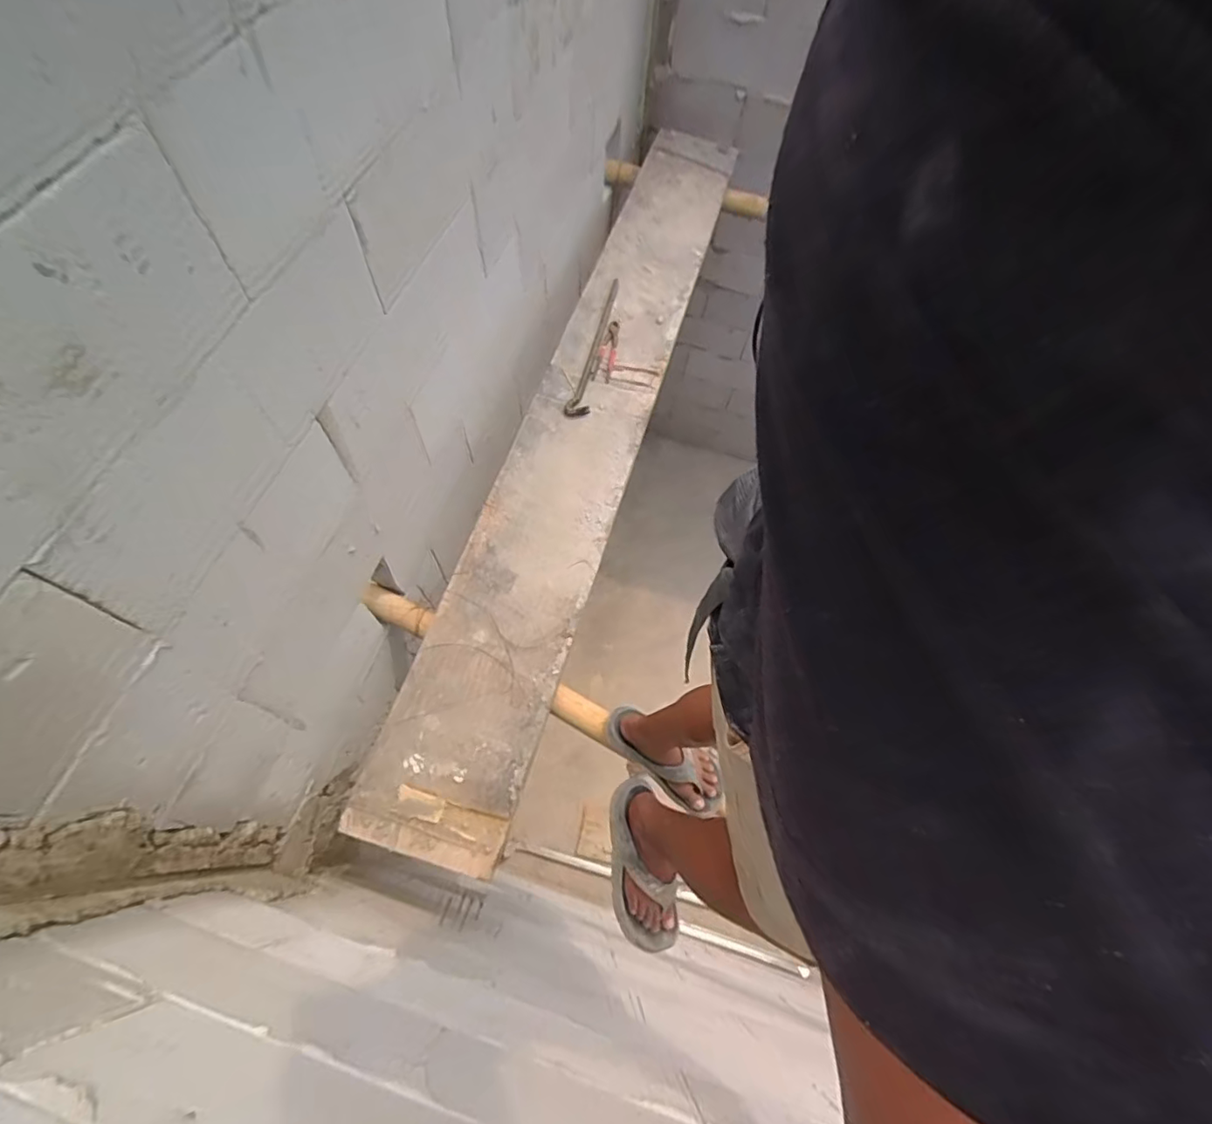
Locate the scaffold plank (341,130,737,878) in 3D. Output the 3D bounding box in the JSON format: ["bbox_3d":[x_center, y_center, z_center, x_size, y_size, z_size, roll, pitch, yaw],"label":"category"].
[{"bbox_3d":[-0.007,-0.508,1.600,0.304,0.068,2.398,17,64,4],"label":"scaffold plank"}]

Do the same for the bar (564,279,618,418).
[{"bbox_3d":[-0.023,-0.617,1.607,0.061,0.016,0.518,13,65,3],"label":"bar"}]

